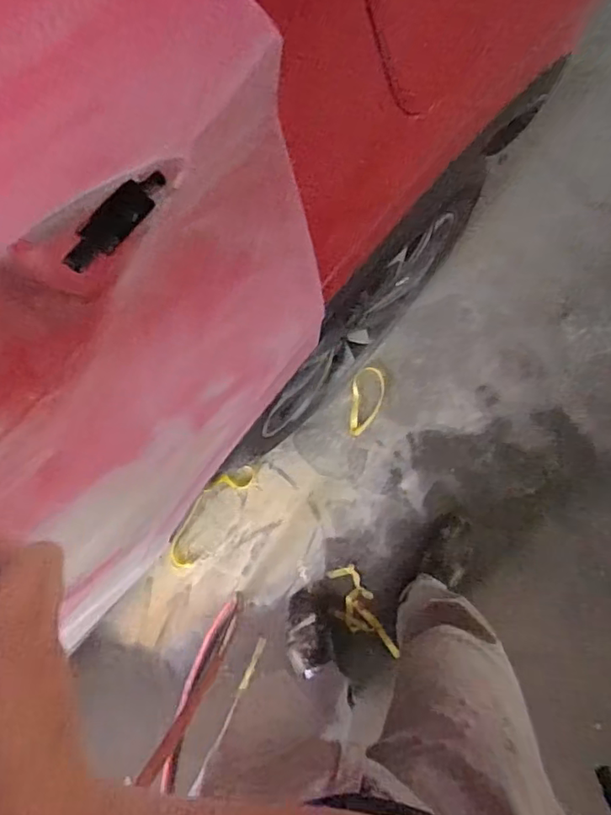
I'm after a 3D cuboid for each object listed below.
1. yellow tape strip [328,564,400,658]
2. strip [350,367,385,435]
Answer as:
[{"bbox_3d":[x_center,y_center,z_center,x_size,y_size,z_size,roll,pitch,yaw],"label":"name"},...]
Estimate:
[{"bbox_3d":[0.125,0.464,1.272,0.085,0.019,0.218,-35,71,-1],"label":"yellow tape strip"},{"bbox_3d":[0.146,-0.014,1.323,0.073,0.012,0.160,4,85,2],"label":"strip"}]

